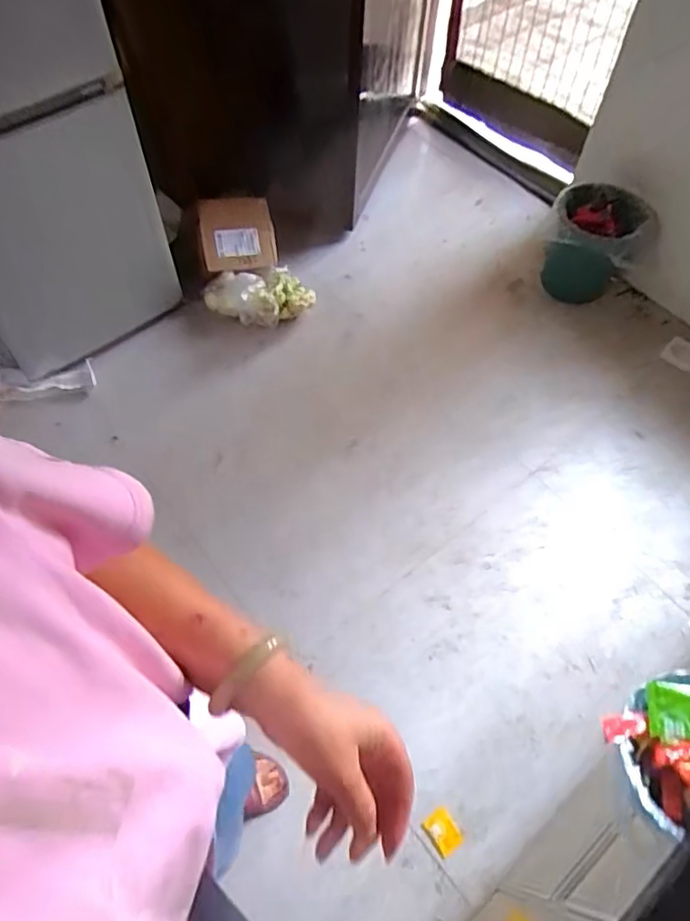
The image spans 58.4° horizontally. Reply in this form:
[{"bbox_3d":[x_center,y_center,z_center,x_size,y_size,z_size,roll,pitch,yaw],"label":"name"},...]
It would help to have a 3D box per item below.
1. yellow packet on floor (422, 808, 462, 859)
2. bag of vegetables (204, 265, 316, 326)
[{"bbox_3d":[0.193,0.730,1.209,0.060,0.006,0.073,-35,77,-8],"label":"yellow packet on floor"},{"bbox_3d":[-0.255,-0.518,1.863,0.328,0.123,0.196,-4,59,-4],"label":"bag of vegetables"}]

